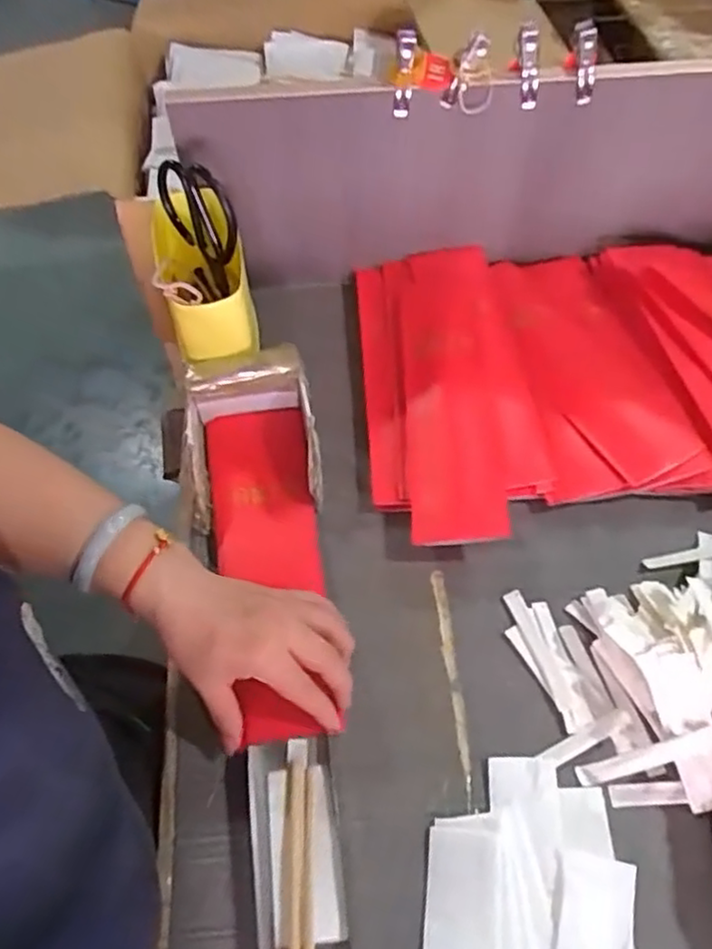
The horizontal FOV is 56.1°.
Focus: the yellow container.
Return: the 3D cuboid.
[{"bbox_3d":[-0.134,-0.175,0.586,0.073,0.076,0.144,-15,58,-8],"label":"yellow container"}]

